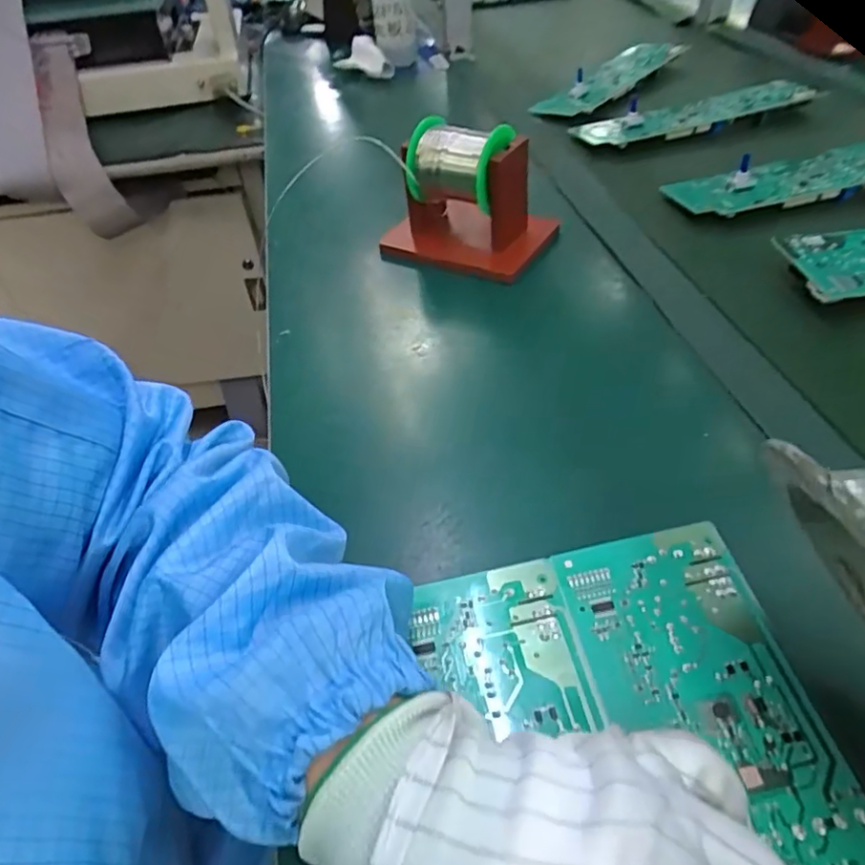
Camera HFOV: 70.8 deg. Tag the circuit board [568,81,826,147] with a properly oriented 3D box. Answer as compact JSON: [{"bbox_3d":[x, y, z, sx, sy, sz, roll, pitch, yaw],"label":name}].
[{"bbox_3d":[0.294,-0.363,0.687,0.246,0.029,0.074,-16,45,-10],"label":"circuit board"}]

